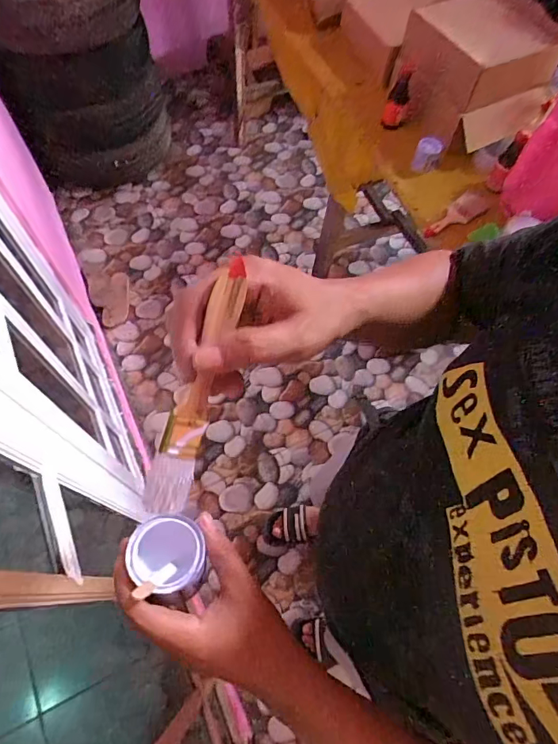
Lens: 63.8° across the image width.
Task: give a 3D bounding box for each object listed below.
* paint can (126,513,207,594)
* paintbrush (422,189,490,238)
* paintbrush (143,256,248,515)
[{"bbox_3d":[-0.086,0.143,0.352,0.056,0.044,0.055,1,64,-1],"label":"paint can"},{"bbox_3d":[0.395,-0.353,1.009,0.149,0.026,0.064,-33,68,0],"label":"paintbrush"},{"bbox_3d":[-0.049,0.016,0.266,0.022,0.014,0.165,22,105,9],"label":"paintbrush"}]

